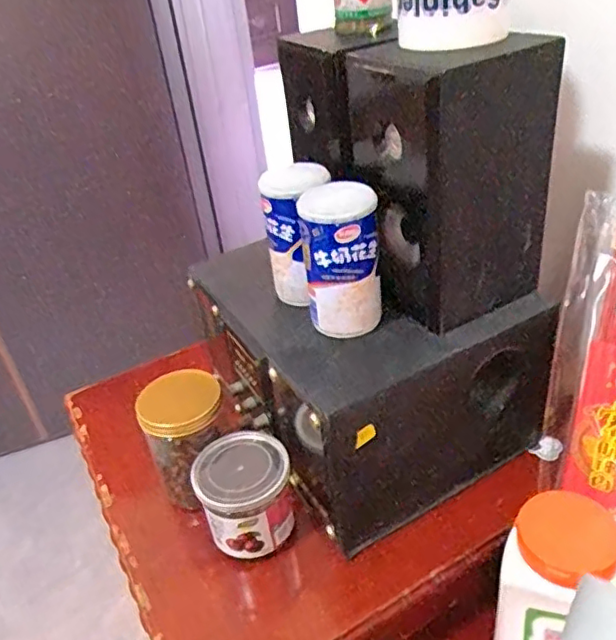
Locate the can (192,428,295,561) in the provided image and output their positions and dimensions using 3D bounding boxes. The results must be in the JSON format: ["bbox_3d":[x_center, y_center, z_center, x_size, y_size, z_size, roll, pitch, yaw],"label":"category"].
[{"bbox_3d":[-0.056,0.166,0.566,0.088,0.086,0.087,-8,34,-1],"label":"can"}]

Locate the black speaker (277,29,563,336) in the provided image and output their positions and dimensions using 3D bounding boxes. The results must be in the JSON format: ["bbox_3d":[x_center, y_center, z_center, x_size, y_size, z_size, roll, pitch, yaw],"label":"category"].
[{"bbox_3d":[0.092,-0.151,0.581,0.124,0.212,0.239,-21,36,-20],"label":"black speaker"}]

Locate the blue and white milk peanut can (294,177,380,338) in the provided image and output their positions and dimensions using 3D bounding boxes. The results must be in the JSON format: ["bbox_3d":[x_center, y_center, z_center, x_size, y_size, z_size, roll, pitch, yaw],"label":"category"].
[{"bbox_3d":[0.030,-0.052,0.533,0.067,0.119,0.065,-9,34,-2],"label":"blue and white milk peanut can"}]

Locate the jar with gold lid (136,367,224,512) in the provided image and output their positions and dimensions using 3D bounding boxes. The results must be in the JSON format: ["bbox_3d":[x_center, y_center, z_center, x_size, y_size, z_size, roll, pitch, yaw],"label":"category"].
[{"bbox_3d":[-0.117,0.121,0.604,0.080,0.123,0.075,16,40,31],"label":"jar with gold lid"}]

